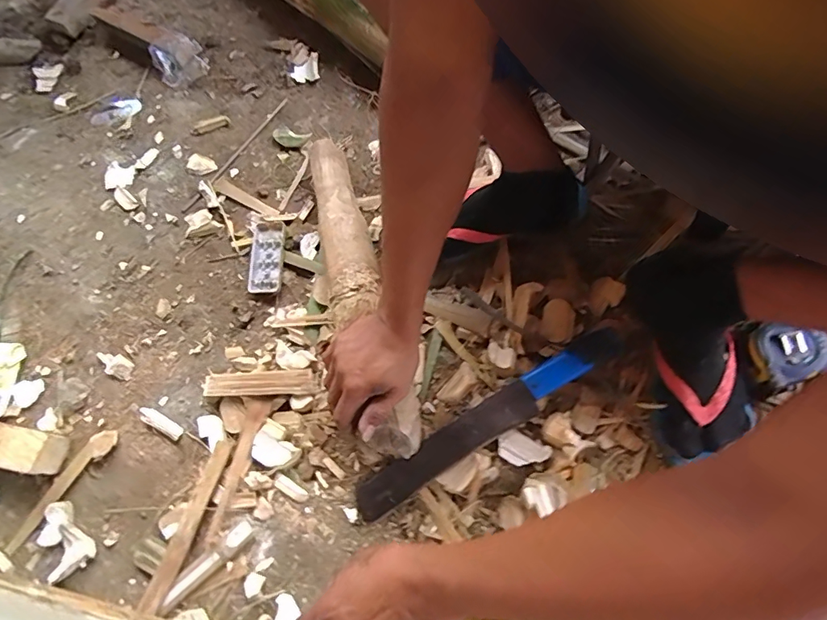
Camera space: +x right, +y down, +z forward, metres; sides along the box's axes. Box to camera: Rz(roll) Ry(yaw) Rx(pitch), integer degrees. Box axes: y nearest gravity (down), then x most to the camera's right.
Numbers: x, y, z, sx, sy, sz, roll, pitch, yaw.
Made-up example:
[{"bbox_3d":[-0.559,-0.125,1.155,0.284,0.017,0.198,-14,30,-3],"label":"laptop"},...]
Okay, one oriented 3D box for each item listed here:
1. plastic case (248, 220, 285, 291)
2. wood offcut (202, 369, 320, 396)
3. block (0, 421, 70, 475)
[{"bbox_3d":[-0.209,-0.077,0.656,0.046,0.017,0.108,0,72,3],"label":"plastic case"},{"bbox_3d":[-0.192,0.092,0.577,0.143,0.018,0.033,-2,71,3],"label":"wood offcut"},{"bbox_3d":[-0.500,0.163,0.560,0.140,0.044,0.051,10,70,8],"label":"block"}]

